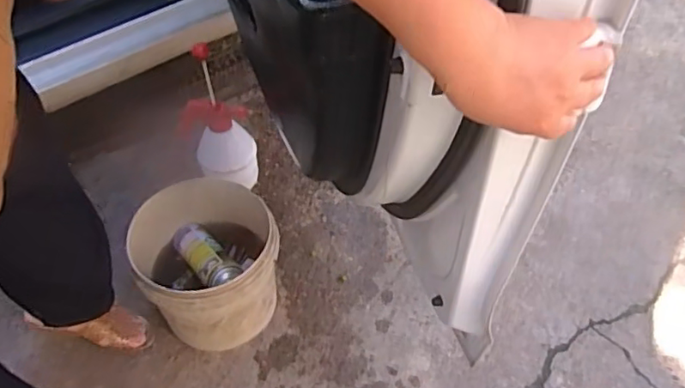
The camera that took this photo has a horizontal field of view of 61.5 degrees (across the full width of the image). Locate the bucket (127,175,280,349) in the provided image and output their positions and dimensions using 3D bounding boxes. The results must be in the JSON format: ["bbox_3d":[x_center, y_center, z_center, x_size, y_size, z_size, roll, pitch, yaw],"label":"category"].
[{"bbox_3d":[-0.243,0.140,1.099,0.252,0.250,0.235,0,51,0],"label":"bucket"}]

